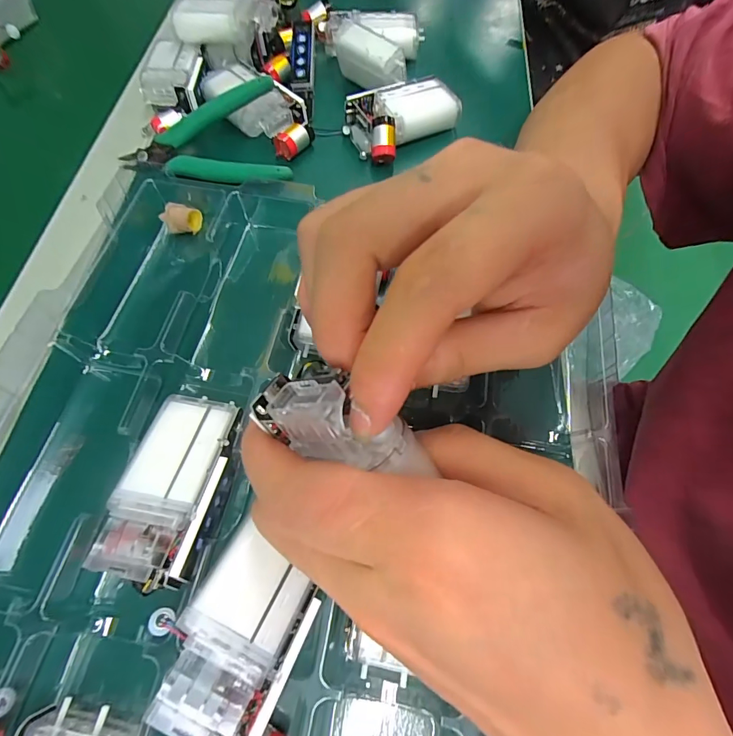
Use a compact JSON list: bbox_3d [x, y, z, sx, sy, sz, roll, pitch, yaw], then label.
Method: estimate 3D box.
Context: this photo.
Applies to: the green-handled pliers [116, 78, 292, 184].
[{"bbox_3d":[-0.115,-0.168,0.279,0.124,0.031,0.065,2,66,1],"label":"green-handled pliers"}]

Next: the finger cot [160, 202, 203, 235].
[{"bbox_3d":[-0.120,-0.097,0.256,0.019,0.015,0.016,6,66,3],"label":"finger cot"}]

